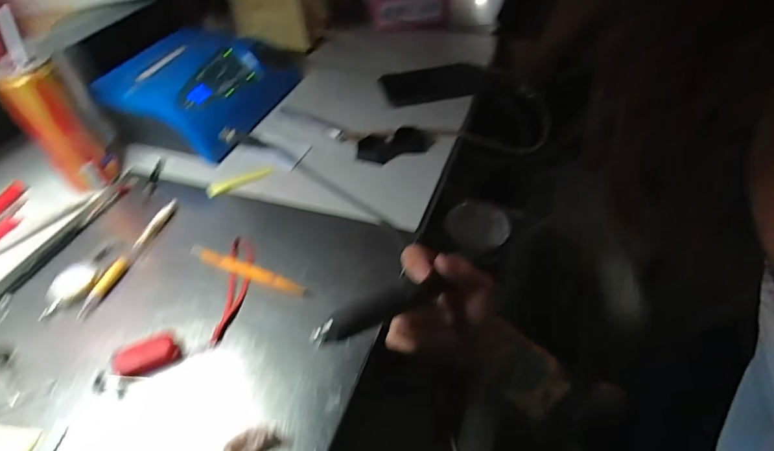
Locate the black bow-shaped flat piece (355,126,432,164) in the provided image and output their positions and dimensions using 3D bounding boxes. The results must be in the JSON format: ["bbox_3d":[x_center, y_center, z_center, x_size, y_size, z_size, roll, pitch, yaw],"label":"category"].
[{"bbox_3d":[0.010,-0.101,0.547,0.096,0.023,0.039,-18,46,-15],"label":"black bow-shaped flat piece"}]

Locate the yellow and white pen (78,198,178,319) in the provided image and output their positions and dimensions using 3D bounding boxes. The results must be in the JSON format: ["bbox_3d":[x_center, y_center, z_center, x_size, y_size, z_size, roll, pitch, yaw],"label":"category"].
[{"bbox_3d":[-0.249,0.026,0.431,0.014,0.011,0.148,8,45,11],"label":"yellow and white pen"}]

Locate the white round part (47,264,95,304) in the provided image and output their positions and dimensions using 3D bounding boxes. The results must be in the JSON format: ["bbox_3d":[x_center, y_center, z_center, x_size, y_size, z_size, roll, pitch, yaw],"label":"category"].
[{"bbox_3d":[-0.290,0.054,0.403,0.034,0.009,0.040,9,46,12],"label":"white round part"}]

